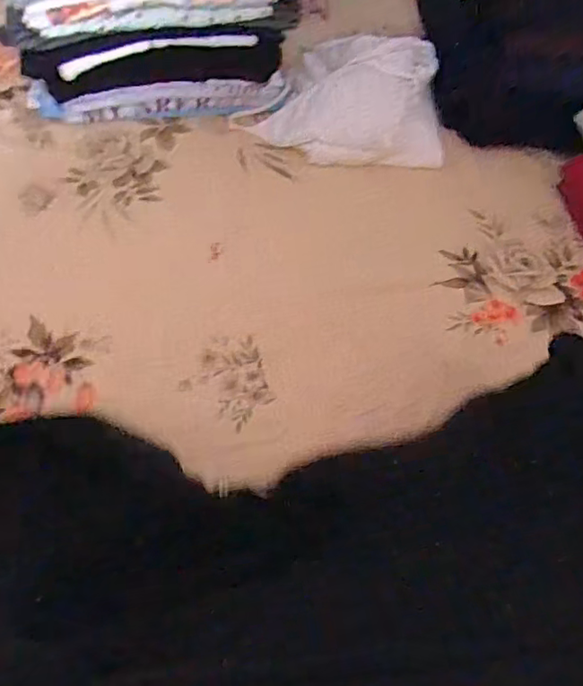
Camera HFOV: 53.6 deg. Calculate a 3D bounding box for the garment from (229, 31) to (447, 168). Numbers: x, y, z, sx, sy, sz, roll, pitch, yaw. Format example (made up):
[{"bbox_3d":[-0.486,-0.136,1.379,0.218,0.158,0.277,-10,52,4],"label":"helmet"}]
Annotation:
[{"bbox_3d":[0.067,-0.326,0.756,0.260,0.075,0.210,4,56,-2],"label":"garment"}]

